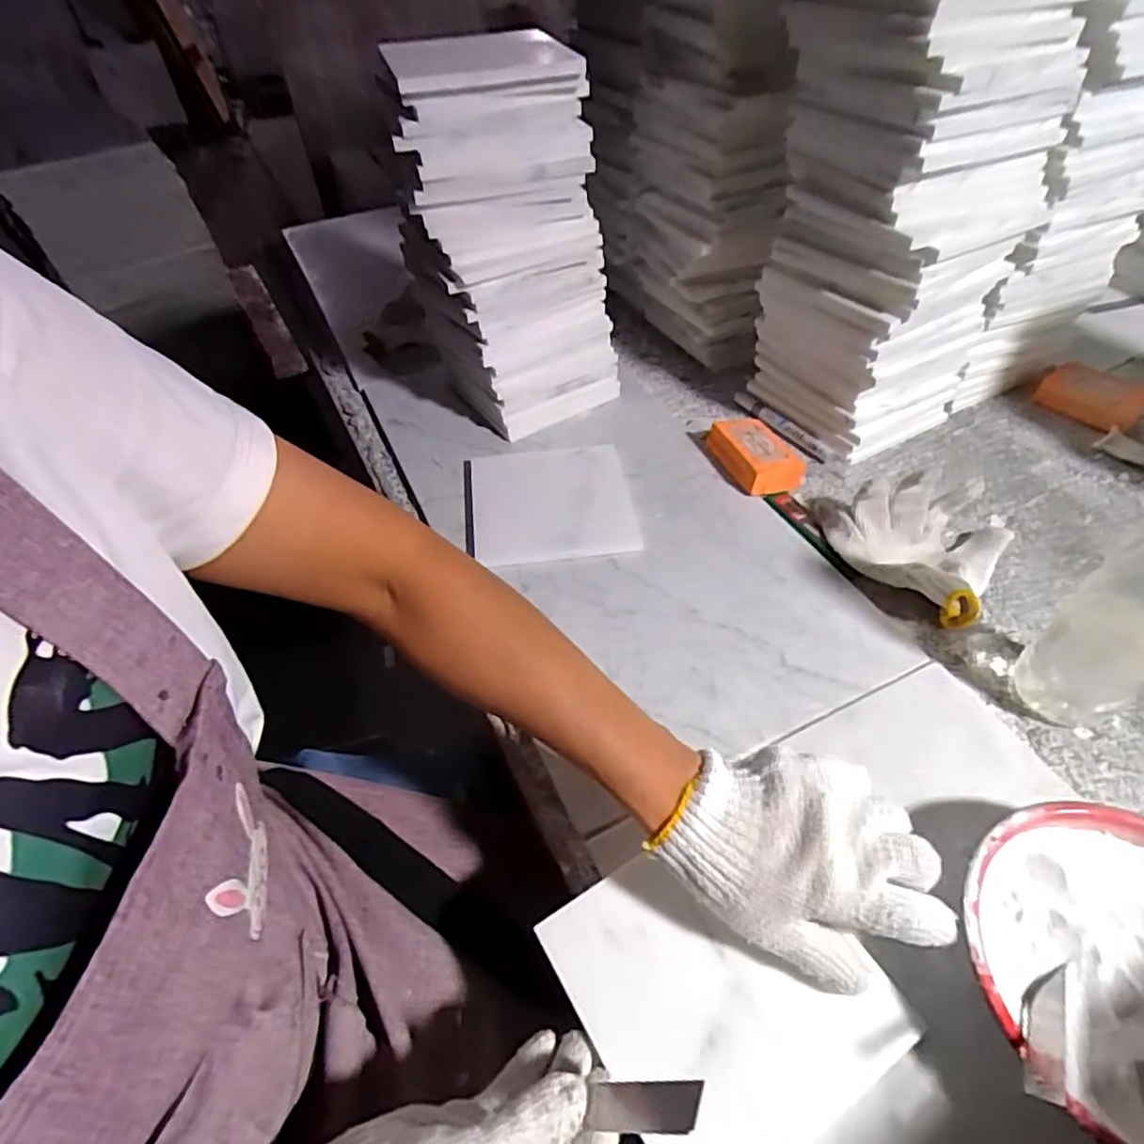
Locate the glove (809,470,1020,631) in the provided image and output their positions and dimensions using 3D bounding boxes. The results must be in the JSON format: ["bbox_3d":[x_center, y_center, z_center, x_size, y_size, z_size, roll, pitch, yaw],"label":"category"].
[{"bbox_3d":[0.298,-0.041,0.568,0.157,0.068,0.144,33,56,27],"label":"glove"}]

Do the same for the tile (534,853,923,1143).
[{"bbox_3d":[0.078,0.226,0.356,0.142,0.008,0.151,-26,53,-21],"label":"tile"}]

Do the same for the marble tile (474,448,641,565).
[{"bbox_3d":[-0.021,-0.071,0.646,0.156,0.010,0.156,-6,48,-4],"label":"marble tile"}]

